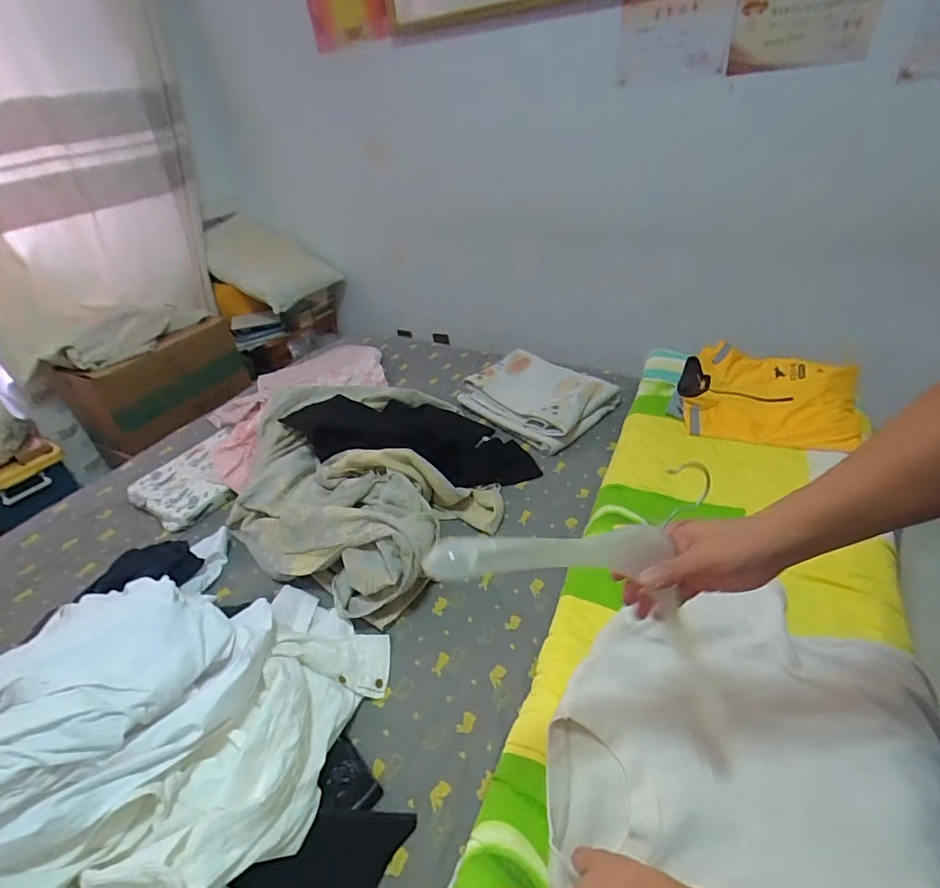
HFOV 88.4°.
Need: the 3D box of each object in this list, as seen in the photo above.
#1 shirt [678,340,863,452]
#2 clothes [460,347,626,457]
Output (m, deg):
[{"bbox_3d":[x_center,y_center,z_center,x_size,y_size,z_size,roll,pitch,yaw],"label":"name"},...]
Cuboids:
[{"bbox_3d":[0.680,-0.121,1.113,0.357,0.049,0.318,11,50,26],"label":"shirt"},{"bbox_3d":[0.187,-0.135,1.359,0.301,0.084,0.382,-30,41,-28],"label":"clothes"}]

